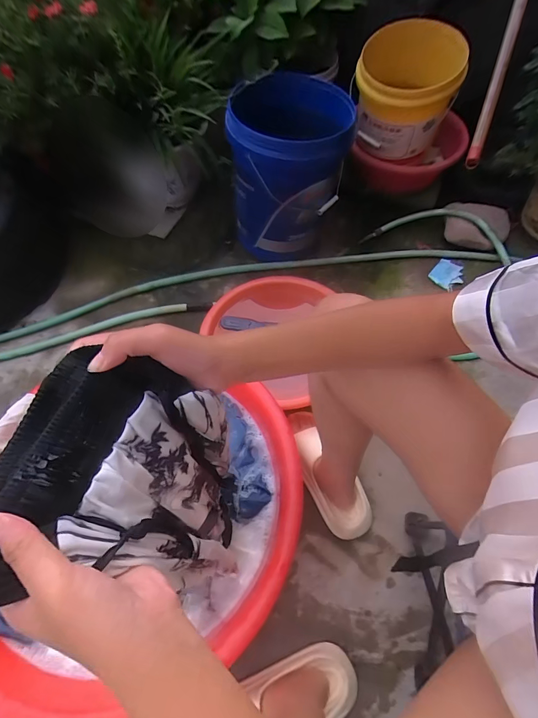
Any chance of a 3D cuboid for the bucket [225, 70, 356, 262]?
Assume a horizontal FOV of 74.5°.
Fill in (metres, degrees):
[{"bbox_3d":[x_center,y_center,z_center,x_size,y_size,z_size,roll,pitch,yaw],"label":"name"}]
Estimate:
[{"bbox_3d":[0.057,-0.499,0.962,0.277,0.375,0.322,13,61,5],"label":"bucket"}]

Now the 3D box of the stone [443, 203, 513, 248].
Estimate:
[{"bbox_3d":[0.605,-0.383,1.044,0.174,0.075,0.137,14,61,6],"label":"stone"}]

